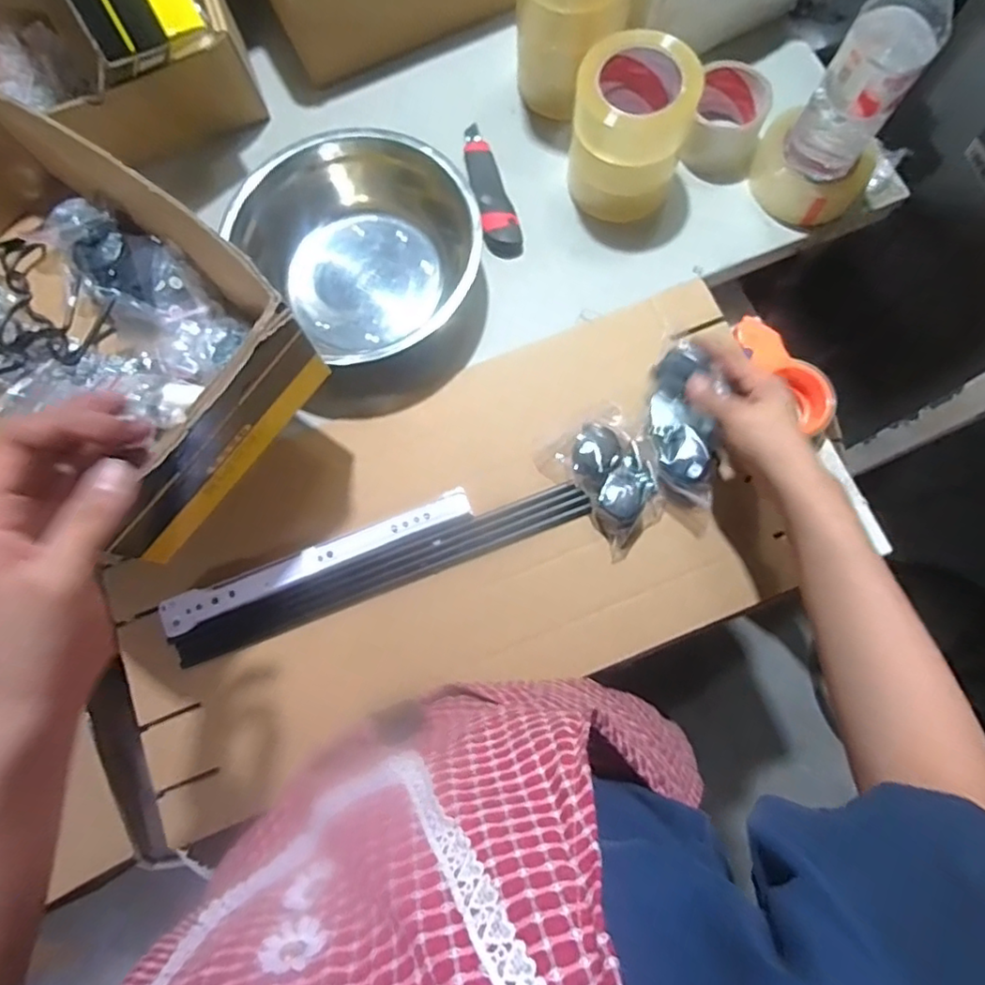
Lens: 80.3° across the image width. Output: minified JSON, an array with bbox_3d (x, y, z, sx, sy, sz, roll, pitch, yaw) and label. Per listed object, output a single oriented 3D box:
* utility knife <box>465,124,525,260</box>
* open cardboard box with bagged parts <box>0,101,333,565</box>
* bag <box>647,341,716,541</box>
[{"bbox_3d":[-0.002,-0.332,0.636,0.039,0.018,0.170,-12,77,-1],"label":"utility knife"},{"bbox_3d":[-0.332,-0.136,0.456,0.354,0.105,0.224,39,81,10],"label":"open cardboard box with bagged parts"},{"bbox_3d":[0.175,-0.048,0.537,0.056,0.039,0.171,-10,94,0],"label":"bag"}]

